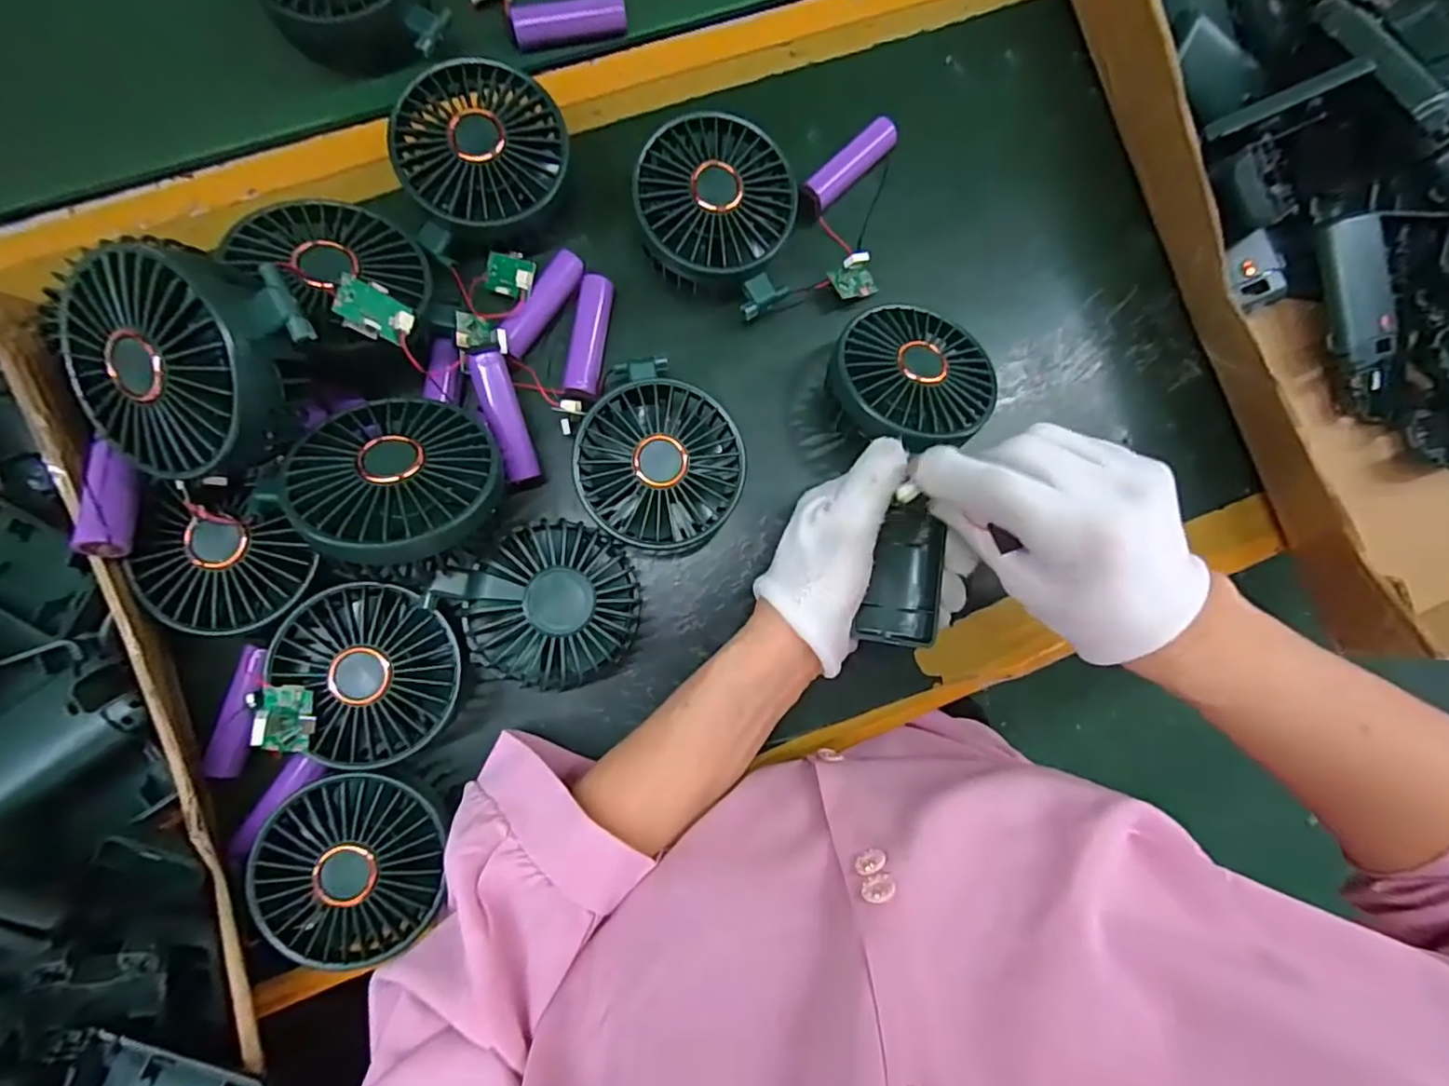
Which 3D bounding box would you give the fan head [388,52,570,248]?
[{"bbox_3d":[-0.126,-0.203,0.323,0.083,0.039,0.083,1,84,-5],"label":"fan head"}]

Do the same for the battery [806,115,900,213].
[{"bbox_3d":[0.075,-0.227,0.369,0.070,0.017,0.017,-44,90,-8],"label":"battery"}]

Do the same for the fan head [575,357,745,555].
[{"bbox_3d":[-0.036,-0.042,0.328,0.089,0.047,0.085,1,84,-5],"label":"fan head"}]

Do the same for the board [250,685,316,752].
[{"bbox_3d":[-0.197,0.080,0.273,0.019,0.013,0.031,1,84,-5],"label":"board"}]

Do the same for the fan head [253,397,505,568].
[{"bbox_3d":[-0.146,-0.028,0.274,0.084,0.028,0.085,11,55,-2],"label":"fan head"}]

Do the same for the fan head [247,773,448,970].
[{"bbox_3d":[-0.177,0.151,0.290,0.077,0.028,0.082,1,84,-5],"label":"fan head"}]

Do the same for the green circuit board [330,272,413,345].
[{"bbox_3d":[-0.158,-0.105,0.273,0.030,0.012,0.022,19,75,-47],"label":"green circuit board"}]

